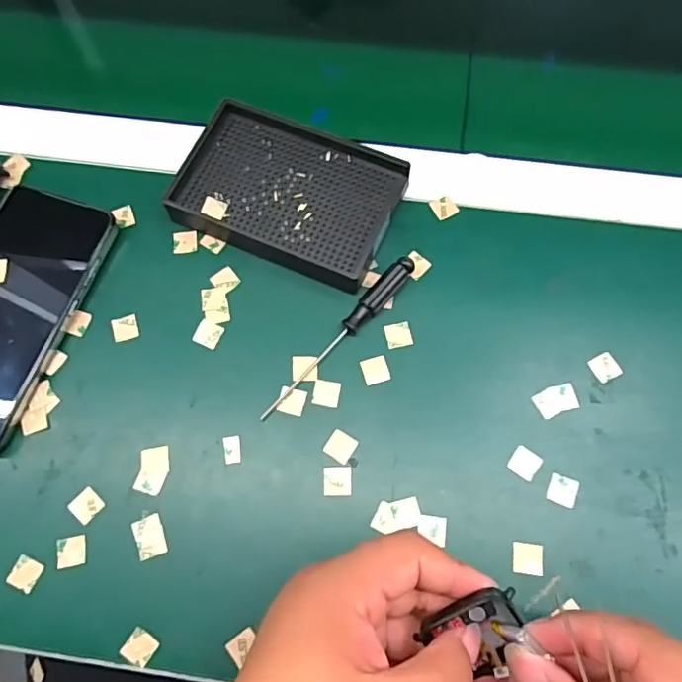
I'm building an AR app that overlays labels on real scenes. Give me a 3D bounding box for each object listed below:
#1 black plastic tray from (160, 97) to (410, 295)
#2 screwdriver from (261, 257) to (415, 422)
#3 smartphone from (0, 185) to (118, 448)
[{"bbox_3d":[-0.035,-0.097,0.365,0.135,0.019,0.093,24,75,8],"label":"black plastic tray"},{"bbox_3d":[0.000,-0.002,0.337,0.013,0.012,0.131,40,77,12],"label":"screwdriver"},{"bbox_3d":[-0.206,-0.019,0.343,0.079,0.014,0.159,18,74,6],"label":"smartphone"}]

